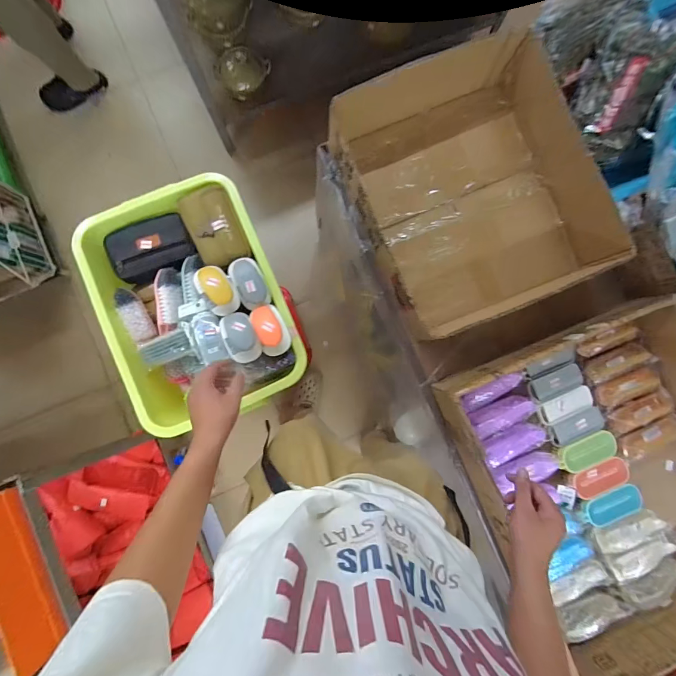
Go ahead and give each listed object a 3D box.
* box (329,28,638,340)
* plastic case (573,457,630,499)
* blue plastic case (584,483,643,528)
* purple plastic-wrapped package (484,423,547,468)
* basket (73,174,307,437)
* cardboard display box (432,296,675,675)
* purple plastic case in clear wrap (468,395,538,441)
[{"bbox_3d":[0.268,-0.290,0.736,0.431,0.193,0.479,-23,88,-3],"label":"box"},{"bbox_3d":[0.542,0.288,0.706,0.121,0.009,0.050,-22,88,-3],"label":"plastic case"},{"bbox_3d":[0.560,0.343,0.695,0.126,0.013,0.056,-22,88,-3],"label":"blue plastic case"},{"bbox_3d":[0.351,0.205,0.687,0.129,0.042,0.059,-26,88,-3],"label":"purple plastic-wrapped package"},{"bbox_3d":[-0.321,-0.079,0.741,0.366,0.140,0.471,-23,88,-3],"label":"basket"},{"bbox_3d":[0.531,0.273,0.678,0.496,0.170,0.573,-20,87,-3],"label":"cardboard display box"},{"bbox_3d":[0.337,0.153,0.691,0.138,0.043,0.051,-23,88,-3],"label":"purple plastic case in clear wrap"}]

